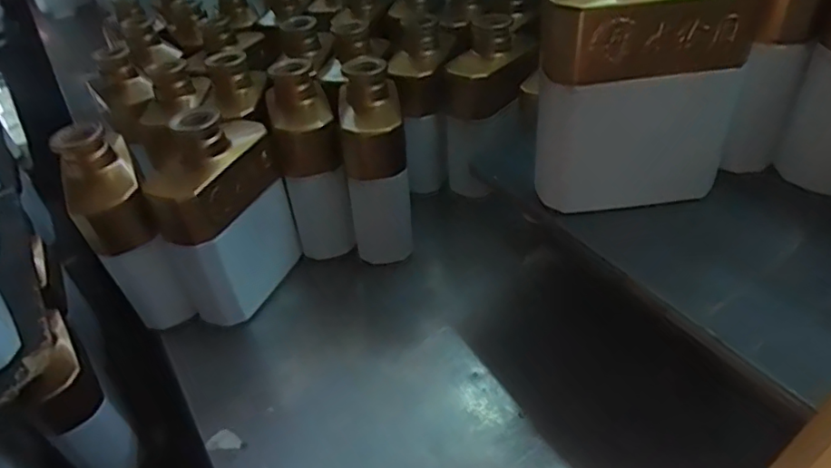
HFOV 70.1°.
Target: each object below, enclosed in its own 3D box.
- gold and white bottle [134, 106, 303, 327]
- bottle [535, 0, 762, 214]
[{"bbox_3d":[-0.147,-0.009,0.468,0.052,0.181,0.098,14,46,25],"label":"gold and white bottle"},{"bbox_3d":[0.127,-0.086,0.340,0.111,0.163,0.038,-10,40,-1],"label":"bottle"}]

